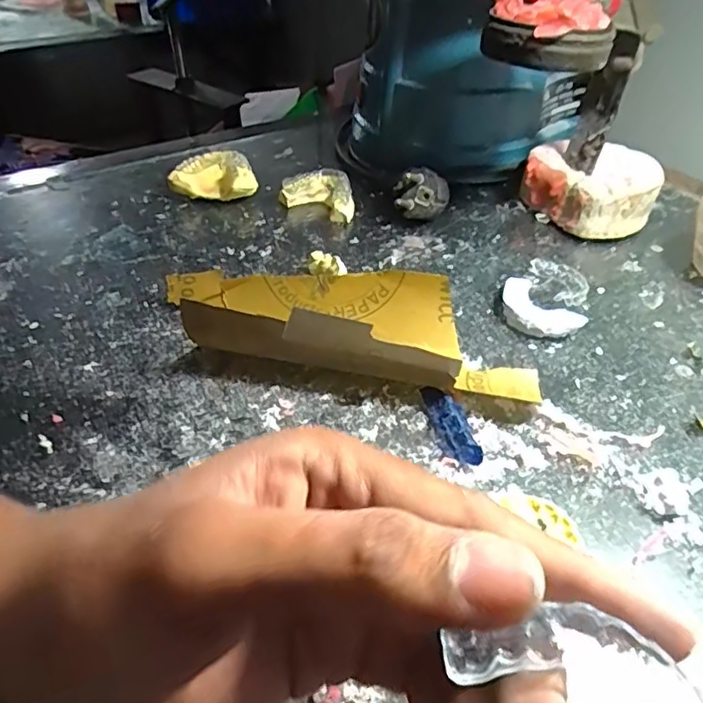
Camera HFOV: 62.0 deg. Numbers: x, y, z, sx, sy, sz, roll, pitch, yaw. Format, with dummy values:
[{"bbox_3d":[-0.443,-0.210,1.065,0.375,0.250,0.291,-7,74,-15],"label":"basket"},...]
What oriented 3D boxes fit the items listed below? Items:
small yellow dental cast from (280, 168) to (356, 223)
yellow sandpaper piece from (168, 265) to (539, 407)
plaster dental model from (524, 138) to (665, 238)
[{"bbox_3d":[-0.021,-0.122,0.450,0.058,0.023,0.037,24,47,24],"label":"small yellow dental cast"},{"bbox_3d":[-0.008,-0.015,0.315,0.214,0.040,0.076,7,42,7],"label":"yellow sandpaper piece"},{"bbox_3d":[0.176,-0.121,0.438,0.092,0.044,0.073,15,44,15],"label":"plaster dental model"}]

